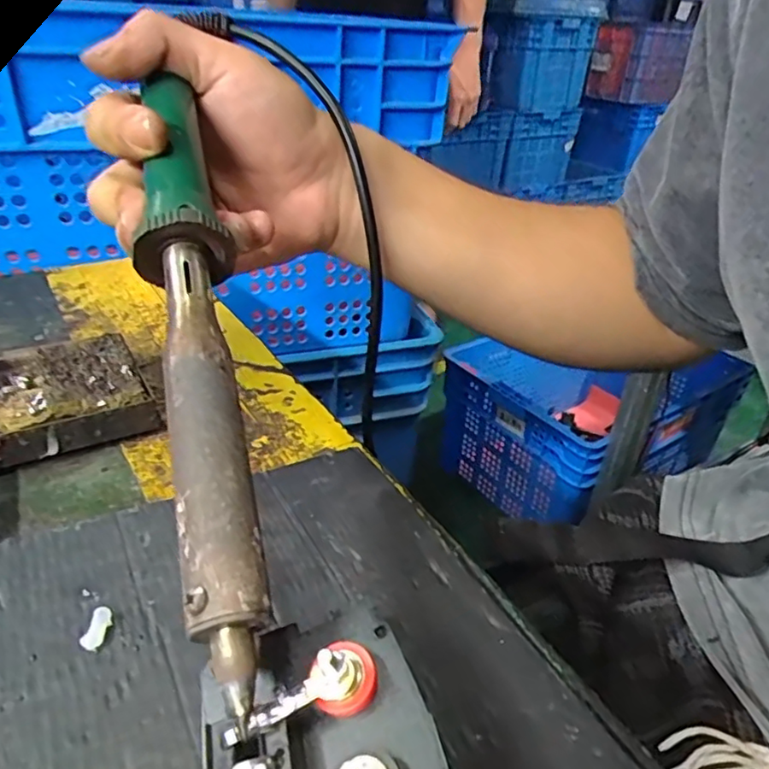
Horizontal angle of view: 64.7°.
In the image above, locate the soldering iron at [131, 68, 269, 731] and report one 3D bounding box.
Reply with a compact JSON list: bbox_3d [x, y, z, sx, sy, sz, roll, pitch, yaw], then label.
[{"bbox_3d":[-0.060,-0.024,0.187,0.025,0.023,0.221,-7,58,-16],"label":"soldering iron"}]

